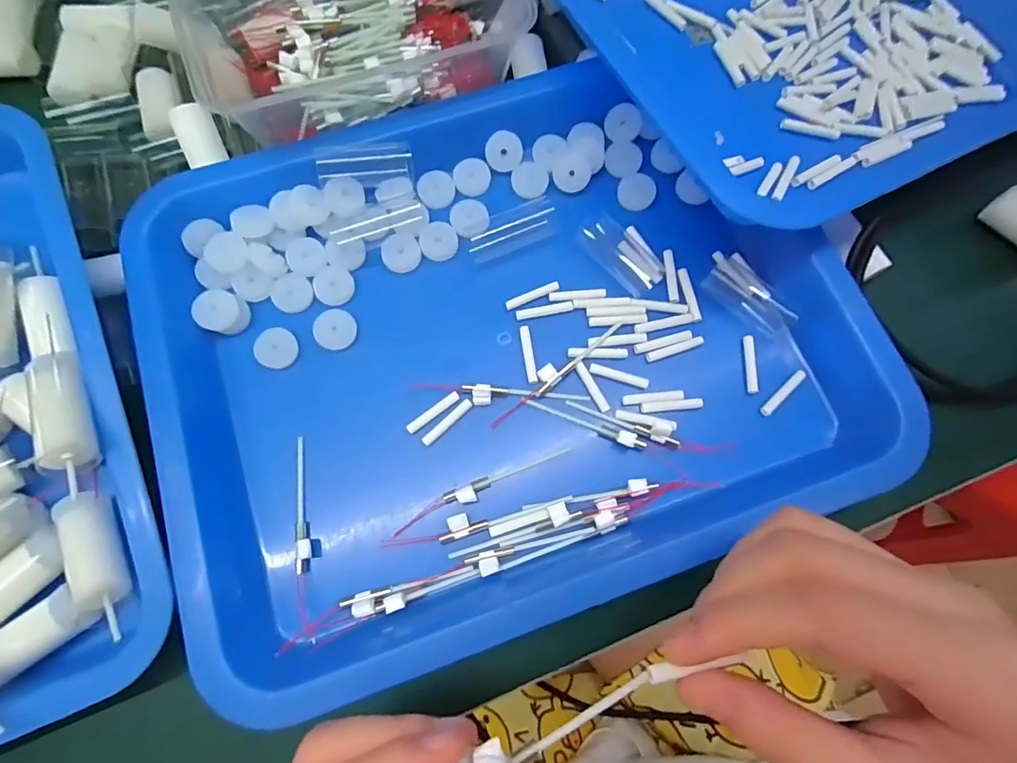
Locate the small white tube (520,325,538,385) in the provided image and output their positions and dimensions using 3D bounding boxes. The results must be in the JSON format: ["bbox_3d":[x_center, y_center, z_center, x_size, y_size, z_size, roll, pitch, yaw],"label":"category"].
[{"bbox_3d":[0.010,-0.014,0.264,0.005,0.004,0.032,-8,74,-3],"label":"small white tube"}]

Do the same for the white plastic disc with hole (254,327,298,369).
[{"bbox_3d":[-0.119,-0.017,0.265,0.020,0.006,0.021,0,74,-1],"label":"white plastic disc with hole"}]

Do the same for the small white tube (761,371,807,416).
[{"bbox_3d":[0.138,0.005,0.257,0.031,0.004,0.005,-42,79,-11],"label":"small white tube"}]

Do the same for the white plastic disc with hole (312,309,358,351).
[{"bbox_3d":[-0.090,-0.027,0.268,0.021,0.005,0.021,0,74,-1],"label":"white plastic disc with hole"}]

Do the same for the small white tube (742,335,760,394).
[{"bbox_3d":[0.124,-0.009,0.263,0.006,0.004,0.030,2,74,0],"label":"small white tube"}]

